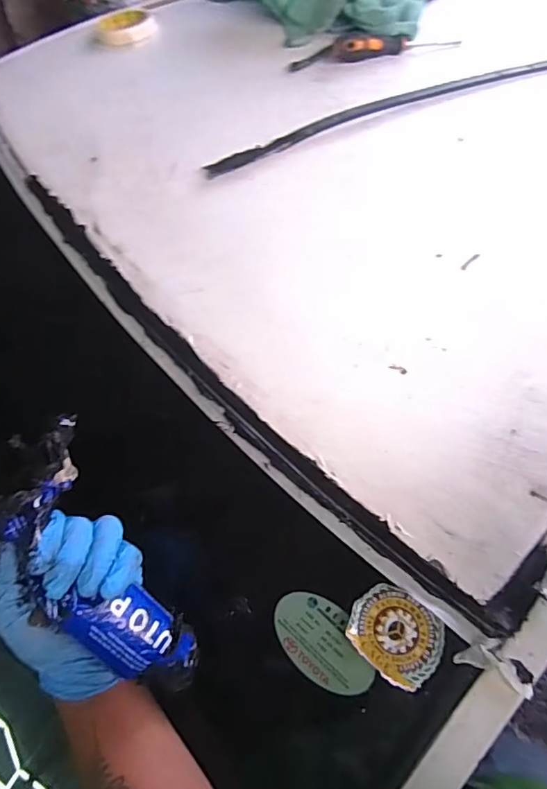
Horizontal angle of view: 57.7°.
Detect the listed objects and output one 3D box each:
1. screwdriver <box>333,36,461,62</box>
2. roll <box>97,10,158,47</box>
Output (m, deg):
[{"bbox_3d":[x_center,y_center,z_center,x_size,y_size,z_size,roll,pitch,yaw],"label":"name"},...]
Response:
[{"bbox_3d":[0.181,-0.500,0.703,0.205,0.028,0.025,-20,56,-14],"label":"screwdriver"},{"bbox_3d":[-0.237,-0.591,0.800,0.092,0.020,0.098,-11,55,-8],"label":"roll"}]

